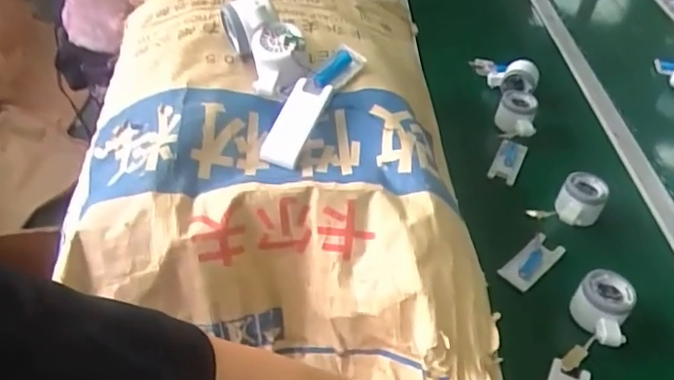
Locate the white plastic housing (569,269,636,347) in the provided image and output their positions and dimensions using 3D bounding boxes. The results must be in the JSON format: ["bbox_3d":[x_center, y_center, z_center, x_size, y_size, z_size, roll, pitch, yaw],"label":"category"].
[{"bbox_3d":[0.303,0.132,0.682,0.065,0.042,0.080,29,45,21],"label":"white plastic housing"}]

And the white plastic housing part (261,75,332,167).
[{"bbox_3d":[-0.044,-0.068,0.613,0.037,0.007,0.100,19,69,13],"label":"white plastic housing part"}]

